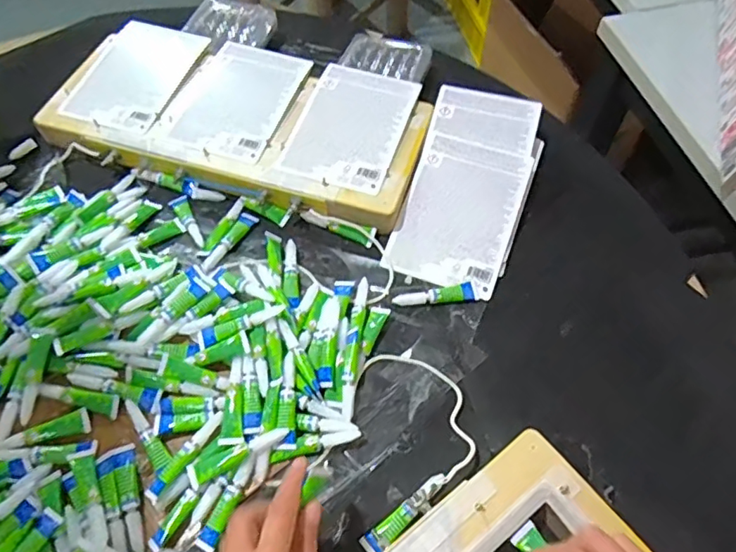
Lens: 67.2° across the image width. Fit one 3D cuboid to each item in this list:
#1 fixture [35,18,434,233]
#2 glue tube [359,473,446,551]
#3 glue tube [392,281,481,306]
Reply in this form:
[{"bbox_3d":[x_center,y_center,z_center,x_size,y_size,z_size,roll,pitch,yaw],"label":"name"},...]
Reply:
[{"bbox_3d":[-0.144,-0.189,0.627,0.413,0.034,0.190,16,60,10],"label":"fixture"},{"bbox_3d":[0.030,0.184,0.431,0.078,0.021,0.016,-36,64,-19],"label":"glue tube"},{"bbox_3d":[0.067,0.019,0.539,0.084,0.008,0.019,-9,59,-4],"label":"glue tube"}]

